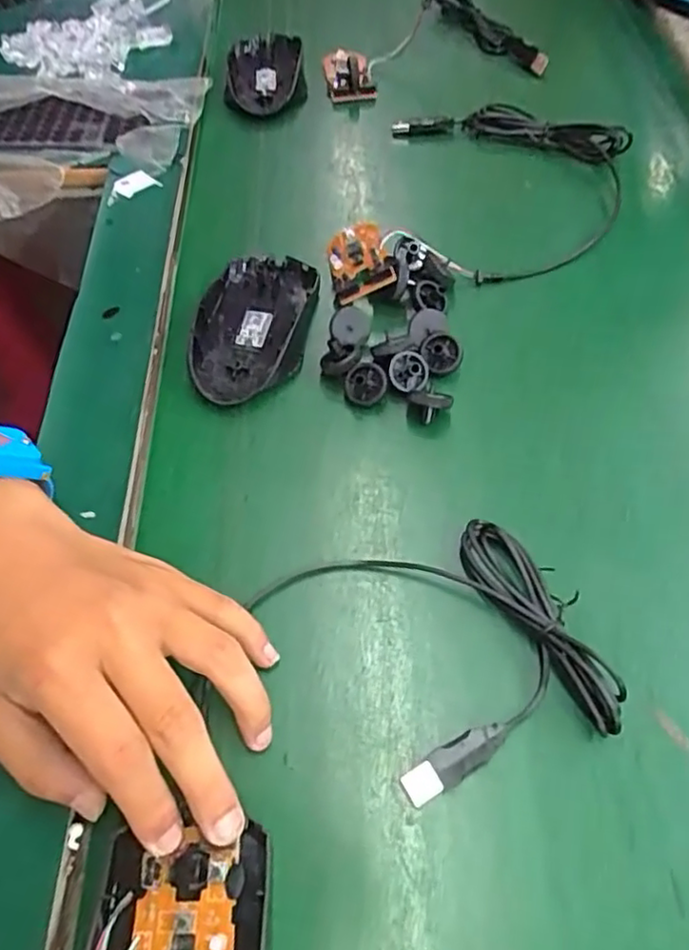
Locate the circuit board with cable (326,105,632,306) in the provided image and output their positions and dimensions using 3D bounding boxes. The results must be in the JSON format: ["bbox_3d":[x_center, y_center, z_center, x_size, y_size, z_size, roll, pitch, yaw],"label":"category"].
[{"bbox_3d":[0.093,-0.181,0.423,0.168,0.026,0.217,15,61,11],"label":"circuit board with cable"}]

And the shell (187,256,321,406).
[{"bbox_3d":[-0.053,-0.088,0.377,0.066,0.019,0.108,3,59,4],"label":"shell"}]

